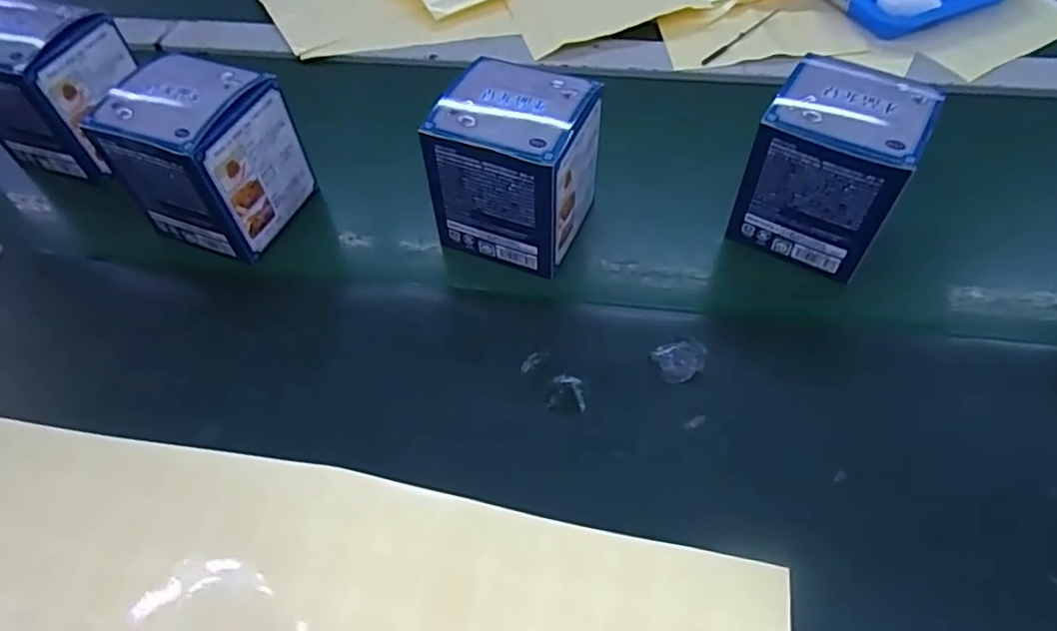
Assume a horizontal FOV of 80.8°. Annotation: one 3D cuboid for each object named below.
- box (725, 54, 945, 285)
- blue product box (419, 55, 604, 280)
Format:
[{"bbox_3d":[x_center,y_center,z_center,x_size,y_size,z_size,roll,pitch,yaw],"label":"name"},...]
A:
[{"bbox_3d":[0.183,-0.091,0.376,0.095,0.098,0.075,25,60,21],"label":"box"},{"bbox_3d":[-0.008,-0.094,0.387,0.087,0.093,0.086,18,58,17],"label":"blue product box"}]

